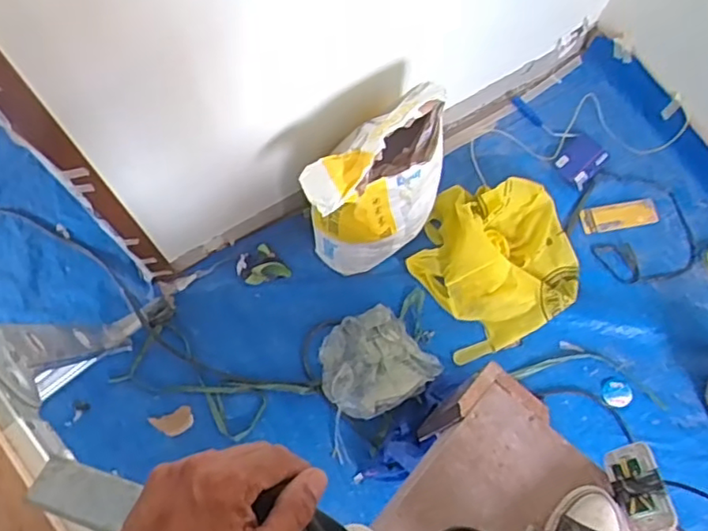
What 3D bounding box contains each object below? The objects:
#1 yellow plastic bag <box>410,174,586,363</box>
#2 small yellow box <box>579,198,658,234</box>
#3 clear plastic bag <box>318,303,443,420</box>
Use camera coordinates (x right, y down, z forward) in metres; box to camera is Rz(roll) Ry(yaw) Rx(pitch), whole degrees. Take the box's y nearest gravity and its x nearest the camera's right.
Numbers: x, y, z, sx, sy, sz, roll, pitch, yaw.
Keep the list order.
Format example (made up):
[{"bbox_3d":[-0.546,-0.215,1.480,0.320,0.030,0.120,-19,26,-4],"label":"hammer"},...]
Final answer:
[{"bbox_3d":[0.358,-0.032,1.574,0.403,0.136,0.408,-27,74,-10],"label":"yellow plastic bag"},{"bbox_3d":[0.713,-0.134,1.704,0.182,0.022,0.077,-9,71,18],"label":"small yellow box"},{"bbox_3d":[0.048,0.224,1.499,0.241,0.073,0.249,-38,76,-13],"label":"clear plastic bag"}]

